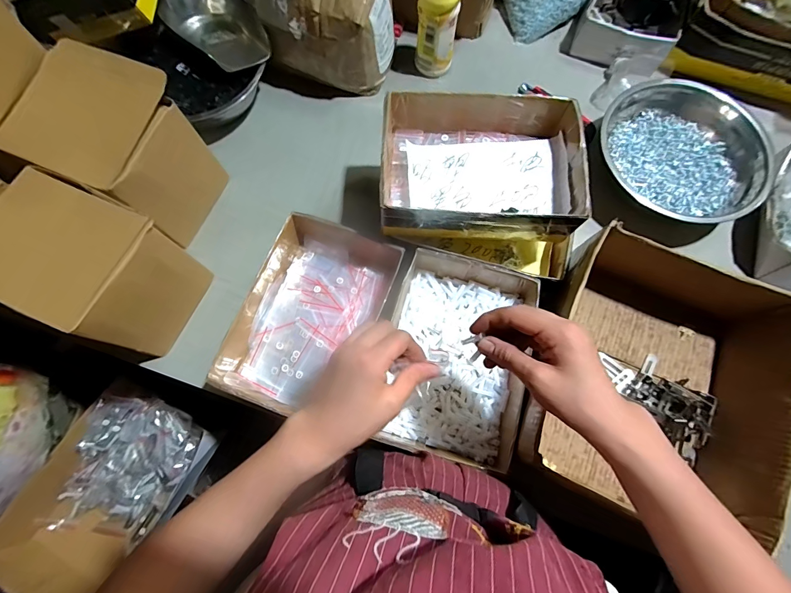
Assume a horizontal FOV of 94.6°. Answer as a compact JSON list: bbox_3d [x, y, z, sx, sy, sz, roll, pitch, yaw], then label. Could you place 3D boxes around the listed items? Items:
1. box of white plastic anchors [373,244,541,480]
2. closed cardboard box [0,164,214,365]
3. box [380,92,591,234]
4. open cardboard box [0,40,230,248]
[{"bbox_3d":[0.079,0.078,0.489,0.176,0.061,0.252,13,74,4],"label":"box of white plastic anchors"},{"bbox_3d":[-0.374,-0.031,0.470,0.174,0.169,0.150,21,75,6],"label":"closed cardboard box"},{"bbox_3d":[0.112,-0.175,0.486,0.244,0.064,0.182,1,74,0],"label":"box"},{"bbox_3d":[-0.371,-0.198,0.512,0.177,0.177,0.162,25,75,7],"label":"open cardboard box"}]

